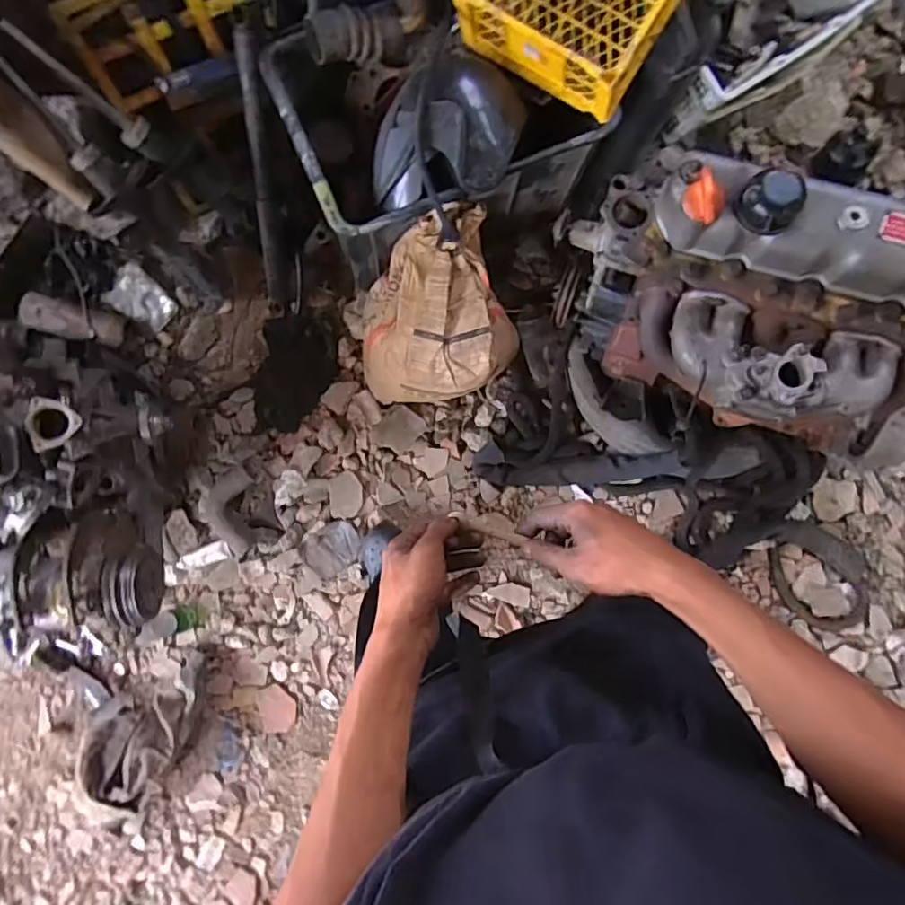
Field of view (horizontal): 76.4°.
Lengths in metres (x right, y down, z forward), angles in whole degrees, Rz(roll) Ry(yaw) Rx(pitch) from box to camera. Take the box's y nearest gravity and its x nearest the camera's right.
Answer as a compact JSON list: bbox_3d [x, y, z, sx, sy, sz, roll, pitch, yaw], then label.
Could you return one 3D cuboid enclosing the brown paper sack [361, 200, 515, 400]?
[{"bbox_3d":[-0.035,-0.274,1.237,0.349,0.301,0.315,-27,85,1],"label":"brown paper sack"}]

